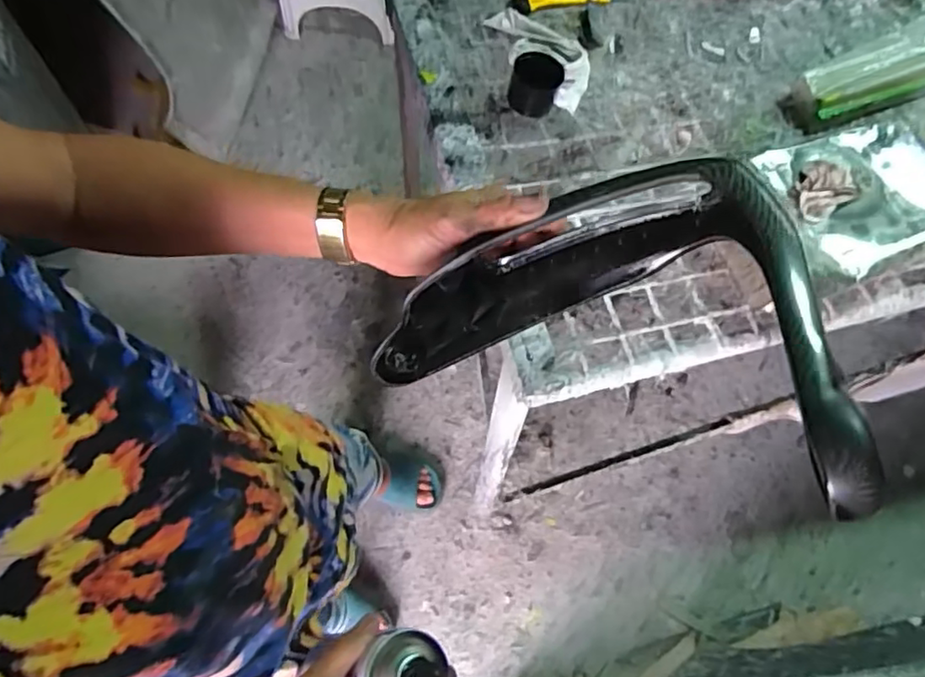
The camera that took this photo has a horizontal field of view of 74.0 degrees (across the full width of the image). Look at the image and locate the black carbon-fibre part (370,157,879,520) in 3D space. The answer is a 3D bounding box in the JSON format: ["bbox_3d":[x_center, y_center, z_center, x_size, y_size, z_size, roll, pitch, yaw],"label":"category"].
[{"bbox_3d":[0.077,-0.028,0.342,0.276,0.078,0.152,8,57,42],"label":"black carbon-fibre part"}]

